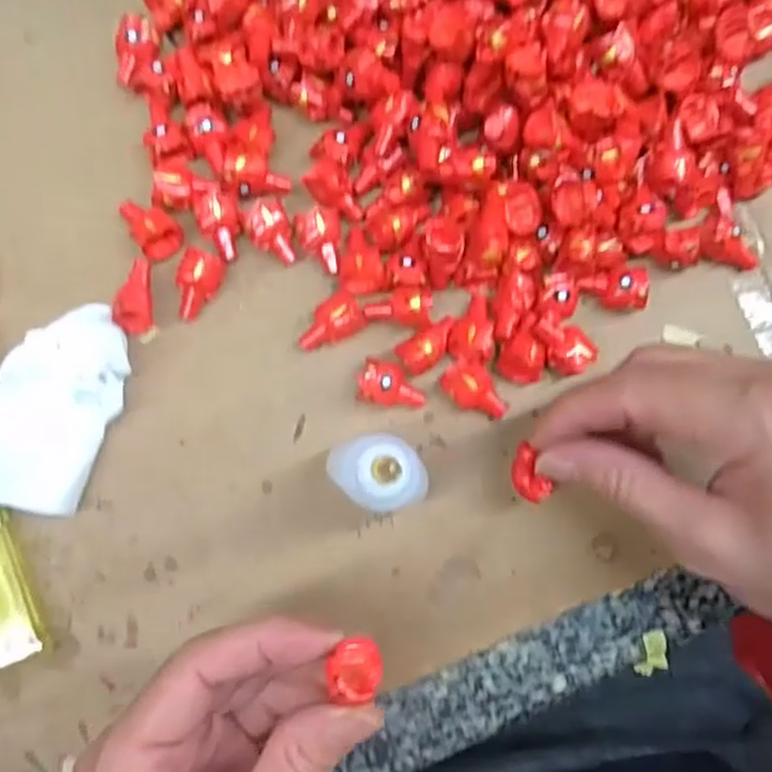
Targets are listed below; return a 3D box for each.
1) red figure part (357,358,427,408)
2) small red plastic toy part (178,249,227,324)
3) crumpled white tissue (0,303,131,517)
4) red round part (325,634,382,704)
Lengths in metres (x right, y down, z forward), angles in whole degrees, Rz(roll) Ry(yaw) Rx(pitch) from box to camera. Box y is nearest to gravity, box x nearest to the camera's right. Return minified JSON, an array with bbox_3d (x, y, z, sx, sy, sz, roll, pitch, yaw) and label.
[{"bbox_3d":[0.002,0.001,0.269,0.025,0.014,0.016,11,80,0],"label":"red figure part"},{"bbox_3d":[-0.071,-0.038,0.273,0.016,0.012,0.027,18,80,1],"label":"small red plastic toy part"},{"bbox_3d":[-0.125,0.005,0.257,0.056,0.022,0.075,23,80,2],"label":"crumpled white tissue"},{"bbox_3d":[-0.008,0.078,0.200,0.015,0.009,0.016,0,80,-2],"label":"red round part"}]

